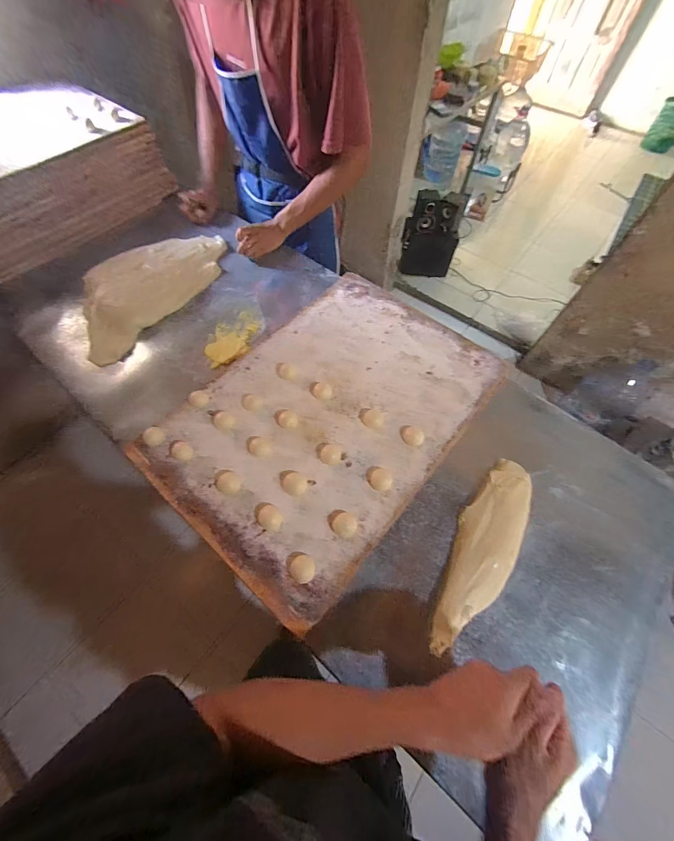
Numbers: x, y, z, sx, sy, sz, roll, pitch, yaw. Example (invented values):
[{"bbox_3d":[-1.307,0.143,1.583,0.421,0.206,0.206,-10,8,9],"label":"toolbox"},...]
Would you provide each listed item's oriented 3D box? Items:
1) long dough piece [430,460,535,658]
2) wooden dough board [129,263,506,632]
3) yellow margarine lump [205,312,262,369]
[{"bbox_3d":[0.243,0.206,0.521,0.095,0.032,0.328,27,64,12],"label":"long dough piece"},{"bbox_3d":[-0.010,-0.026,0.614,0.442,0.031,0.612,36,67,16],"label":"wooden dough board"},{"bbox_3d":[-0.237,-0.188,0.733,0.093,0.015,0.159,9,62,3],"label":"yellow margarine lump"}]

